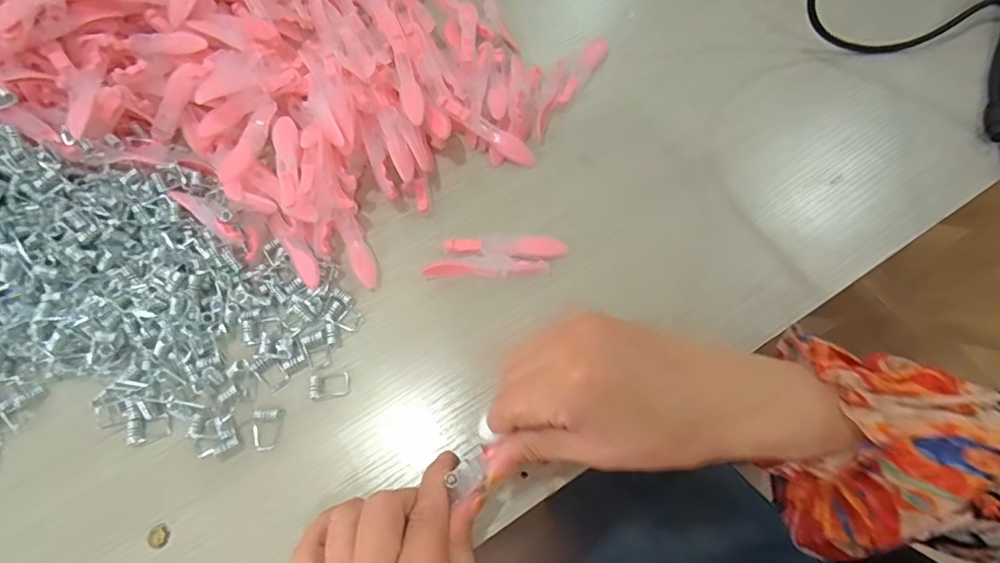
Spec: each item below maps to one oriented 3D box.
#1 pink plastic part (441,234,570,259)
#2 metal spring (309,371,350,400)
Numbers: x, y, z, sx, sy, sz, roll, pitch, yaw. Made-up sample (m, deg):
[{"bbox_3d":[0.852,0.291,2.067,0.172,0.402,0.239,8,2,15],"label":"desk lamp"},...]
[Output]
[{"bbox_3d":[0.004,-0.022,0.336,0.078,0.009,0.017,2,70,2],"label":"pink plastic part"},{"bbox_3d":[-0.101,0.061,0.304,0.022,0.004,0.014,-10,70,-3],"label":"metal spring"}]

